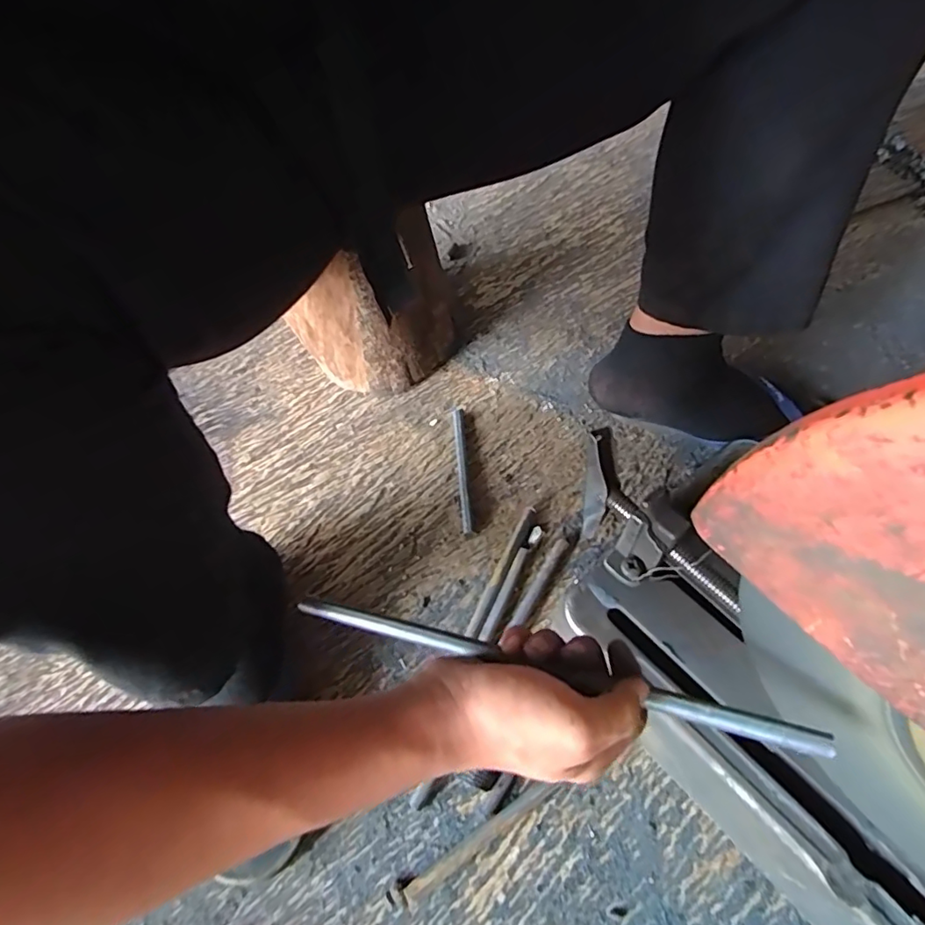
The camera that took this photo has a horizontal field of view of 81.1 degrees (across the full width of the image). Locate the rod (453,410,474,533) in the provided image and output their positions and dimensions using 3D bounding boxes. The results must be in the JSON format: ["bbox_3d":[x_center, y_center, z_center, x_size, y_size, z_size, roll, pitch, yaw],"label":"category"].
[{"bbox_3d":[0.000,0.005,0.564,0.010,0.008,0.146,-6,57,1],"label":"rod"}]

